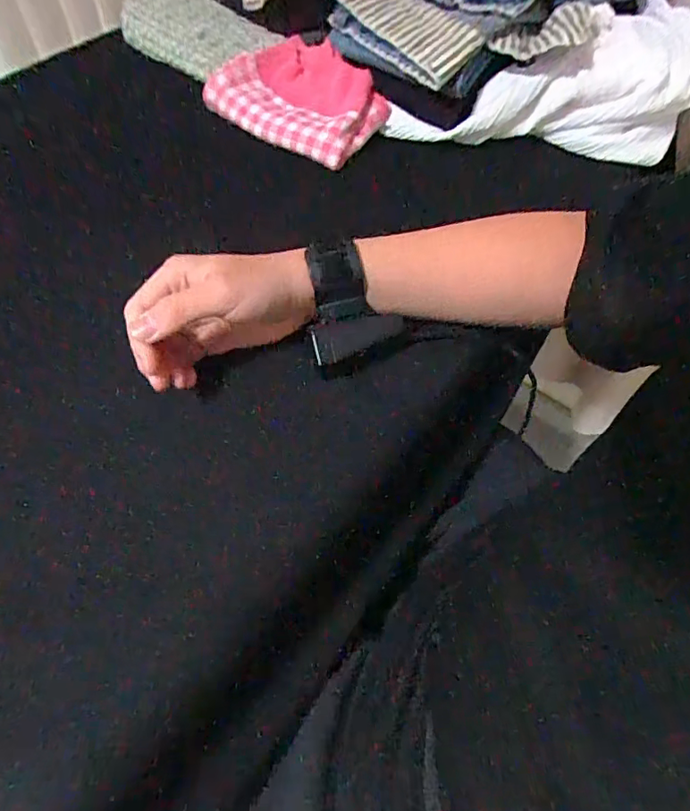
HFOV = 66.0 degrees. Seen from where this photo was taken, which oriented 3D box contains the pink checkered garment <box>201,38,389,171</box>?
[{"bbox_3d":[-0.047,-0.317,0.542,0.173,0.052,0.121,24,60,12],"label":"pink checkered garment"}]

